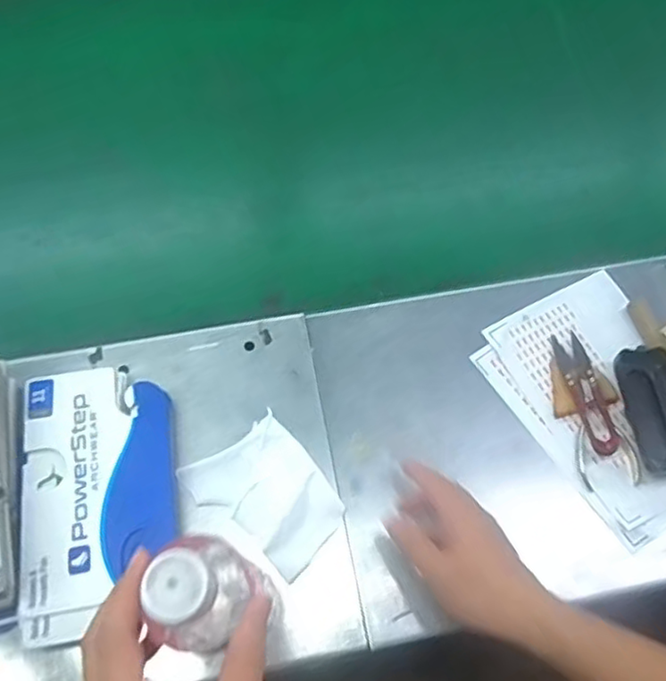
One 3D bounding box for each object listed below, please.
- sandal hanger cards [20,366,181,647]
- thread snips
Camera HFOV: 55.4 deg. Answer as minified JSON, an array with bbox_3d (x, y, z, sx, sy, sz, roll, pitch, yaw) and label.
[{"bbox_3d":[-0.184,0.123,0.512,0.113,0.035,0.203,-8,64,-6],"label":"sandal hanger cards"},{"bbox_3d":[0.226,0.044,0.564,0.027,0.020,0.118,-8,64,-6],"label":"thread snips"}]

